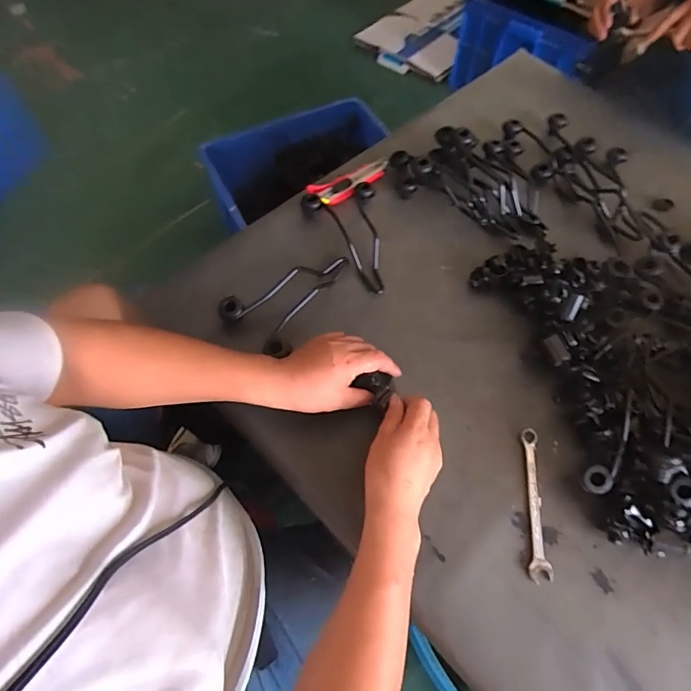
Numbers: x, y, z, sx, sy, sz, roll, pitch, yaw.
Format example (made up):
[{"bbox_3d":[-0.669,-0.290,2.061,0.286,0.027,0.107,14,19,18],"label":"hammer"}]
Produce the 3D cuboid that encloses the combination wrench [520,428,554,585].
[{"bbox_3d":[0.217,0.178,0.514,0.025,0.013,0.164,4,62,1],"label":"combination wrench"}]

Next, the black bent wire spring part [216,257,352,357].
[{"bbox_3d":[-0.066,-0.074,0.625,0.109,0.029,0.195,39,67,17],"label":"black bent wire spring part"}]

